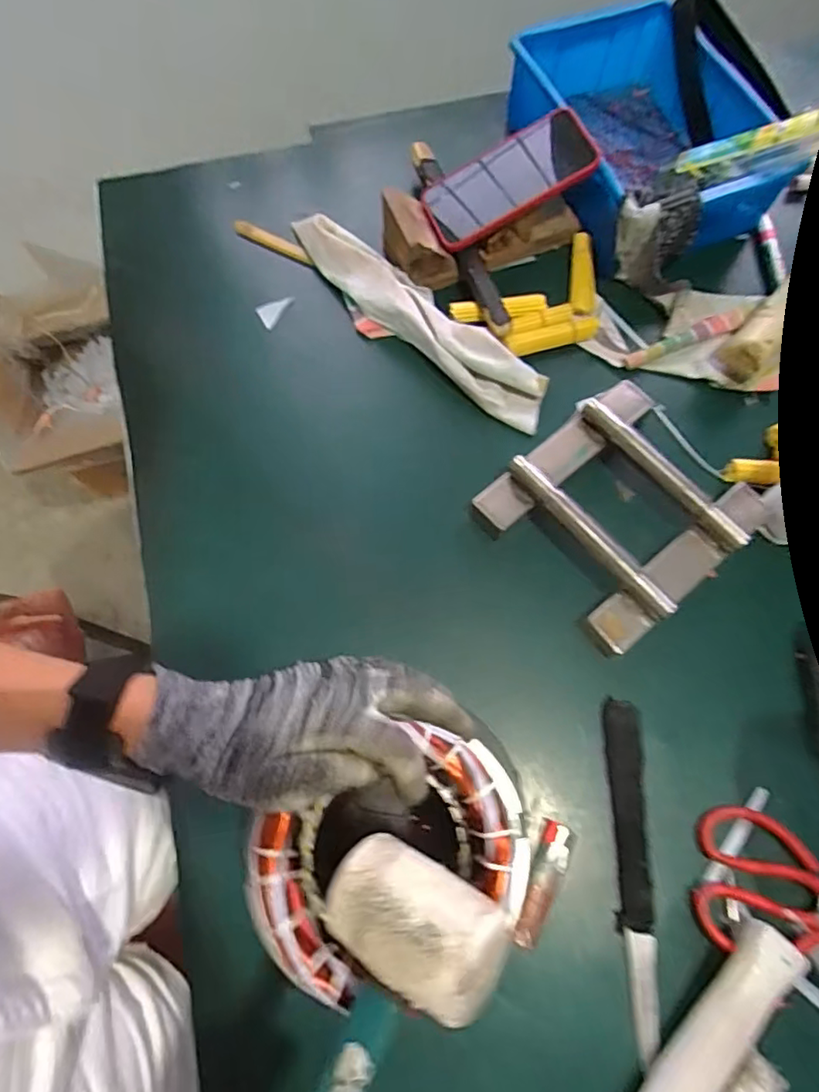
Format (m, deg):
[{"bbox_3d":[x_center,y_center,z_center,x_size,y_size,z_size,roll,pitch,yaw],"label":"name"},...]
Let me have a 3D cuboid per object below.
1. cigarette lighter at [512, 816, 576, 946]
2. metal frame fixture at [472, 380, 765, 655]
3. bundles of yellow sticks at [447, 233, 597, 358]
[{"bbox_3d":[0.098,0.248,0.430,0.025,0.013,0.084,26,72,9],"label":"cigarette lighter"},{"bbox_3d":[0.185,-0.035,0.519,0.194,0.046,0.182,-38,75,-12],"label":"metal frame fixture"},{"bbox_3d":[0.140,-0.247,0.610,0.174,0.026,0.100,-30,73,-10],"label":"bundles of yellow sticks"}]

